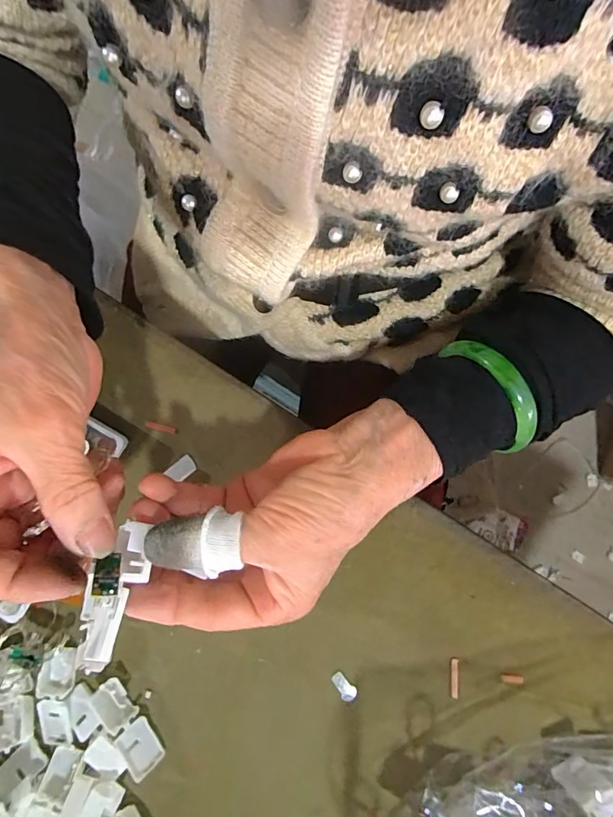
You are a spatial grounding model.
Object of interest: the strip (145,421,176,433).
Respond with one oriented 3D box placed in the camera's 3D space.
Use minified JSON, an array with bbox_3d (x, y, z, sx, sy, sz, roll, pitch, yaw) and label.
[{"bbox_3d":[-0.098,0.012,0.288,0.022,0.004,0.004,15,81,6],"label":"strip"}]

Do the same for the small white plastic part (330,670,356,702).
[{"bbox_3d":[0.022,0.166,0.258,0.009,0.004,0.017,-39,80,-3],"label":"small white plastic part"}]

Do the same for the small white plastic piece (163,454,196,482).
[{"bbox_3d":[-0.082,0.040,0.282,0.018,0.004,0.013,-41,80,-4],"label":"small white plastic piece"}]

